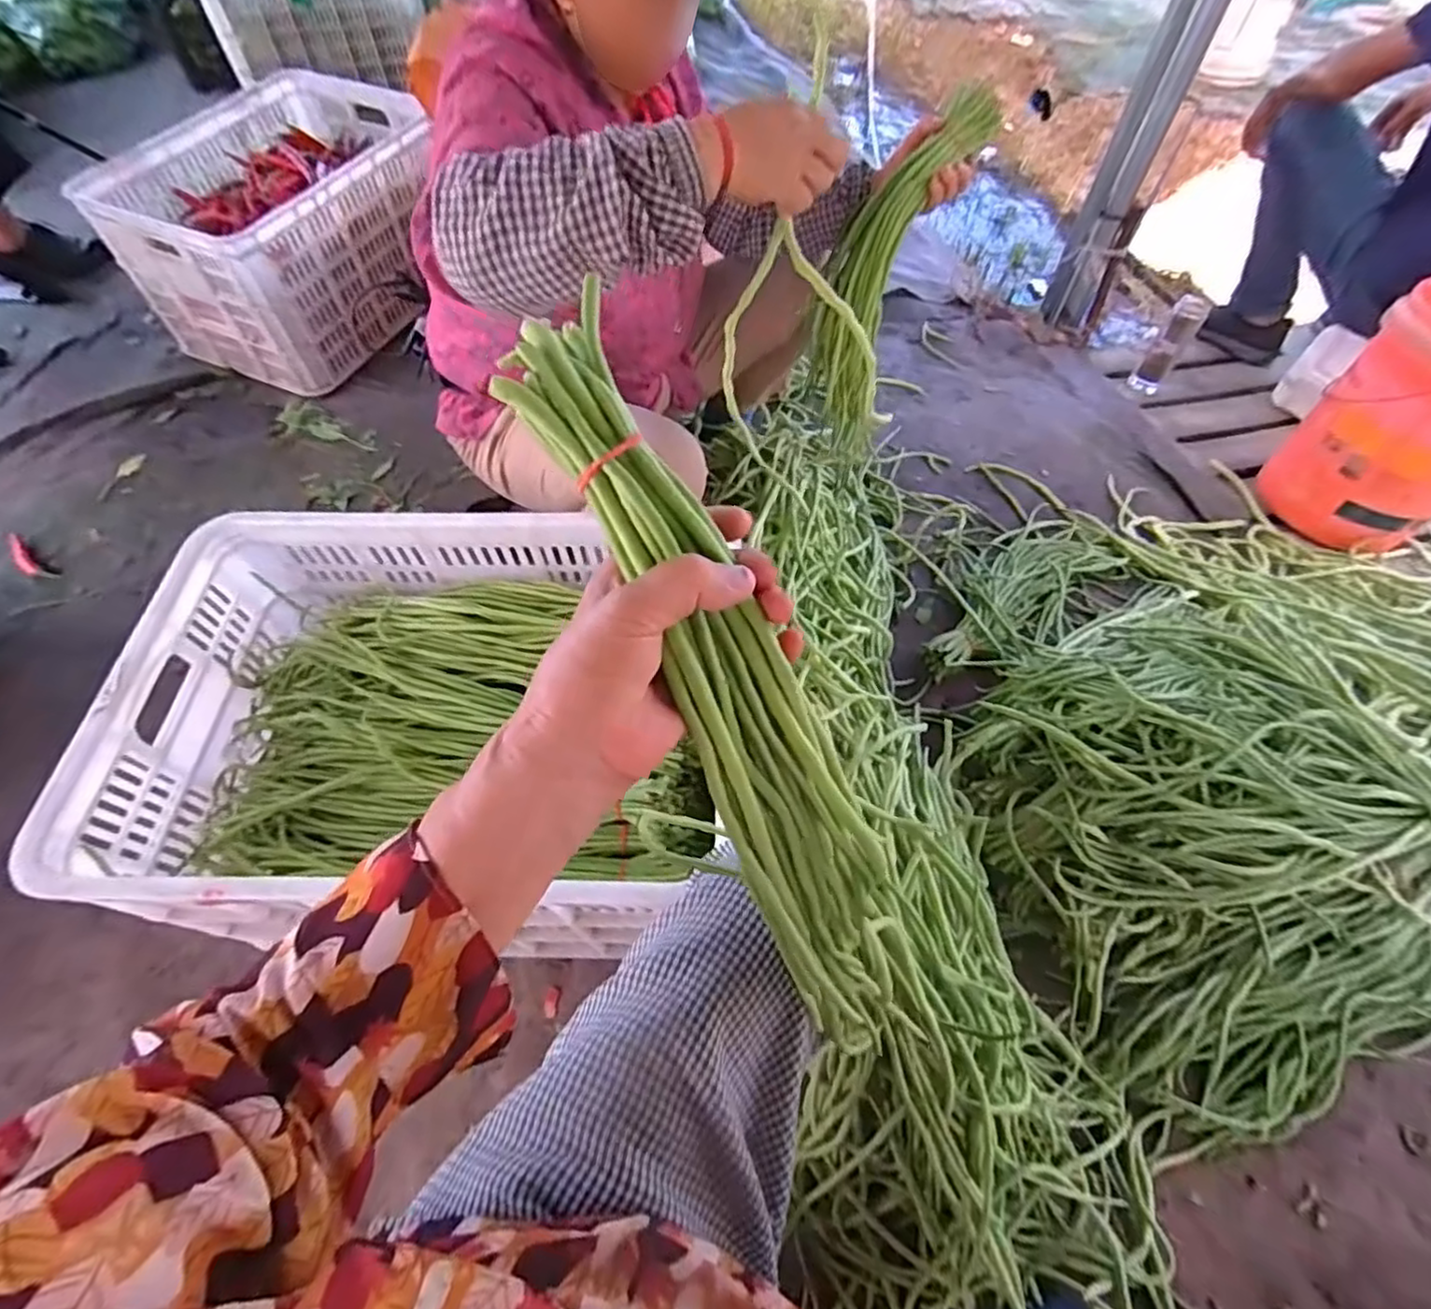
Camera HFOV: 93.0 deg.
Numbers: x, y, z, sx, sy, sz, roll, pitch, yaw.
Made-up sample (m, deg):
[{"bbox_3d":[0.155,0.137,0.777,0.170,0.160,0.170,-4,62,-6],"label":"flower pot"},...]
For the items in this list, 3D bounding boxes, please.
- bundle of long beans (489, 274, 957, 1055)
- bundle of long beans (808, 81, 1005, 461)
[{"bbox_3d":[0.037,0.078,0.349,0.086,0.478,0.071,-40,29,-23],"label":"bundle of long beans"},{"bbox_3d":[0.226,-0.496,0.920,0.118,0.393,0.165,40,64,23],"label":"bundle of long beans"}]

